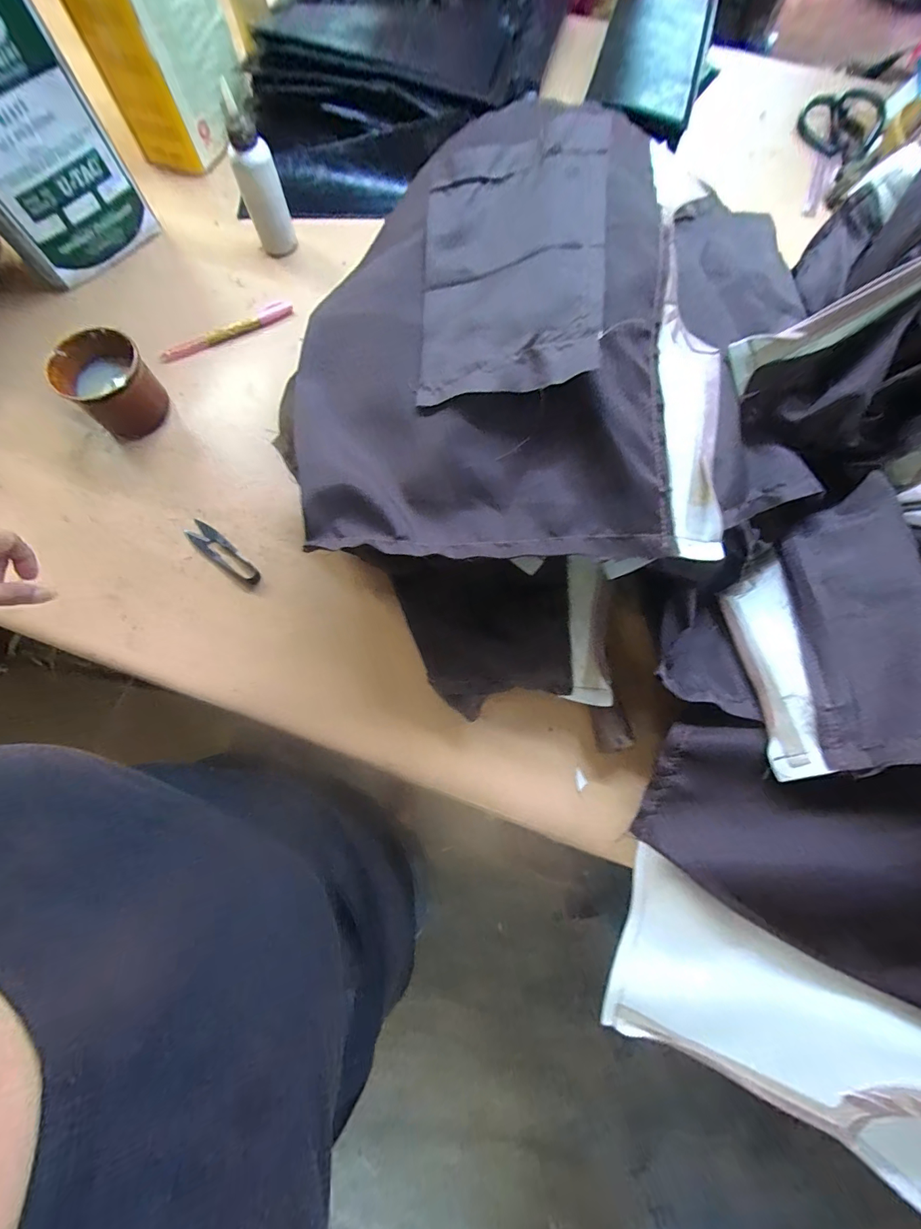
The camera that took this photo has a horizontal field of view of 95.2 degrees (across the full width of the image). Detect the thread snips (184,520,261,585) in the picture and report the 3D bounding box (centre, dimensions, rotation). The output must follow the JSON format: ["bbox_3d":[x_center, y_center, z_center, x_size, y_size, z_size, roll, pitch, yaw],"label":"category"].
[{"bbox_3d":[-0.242,-0.064,0.430,0.098,0.005,0.023,36,76,10],"label":"thread snips"}]

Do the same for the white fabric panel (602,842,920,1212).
[{"bbox_3d":[0.321,0.323,0.267,0.421,0.032,0.133,17,88,21],"label":"white fabric panel"}]

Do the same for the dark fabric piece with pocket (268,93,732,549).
[{"bbox_3d":[0.025,-0.215,0.319,0.330,0.080,0.337,2,73,0],"label":"dark fabric piece with pocket"}]

